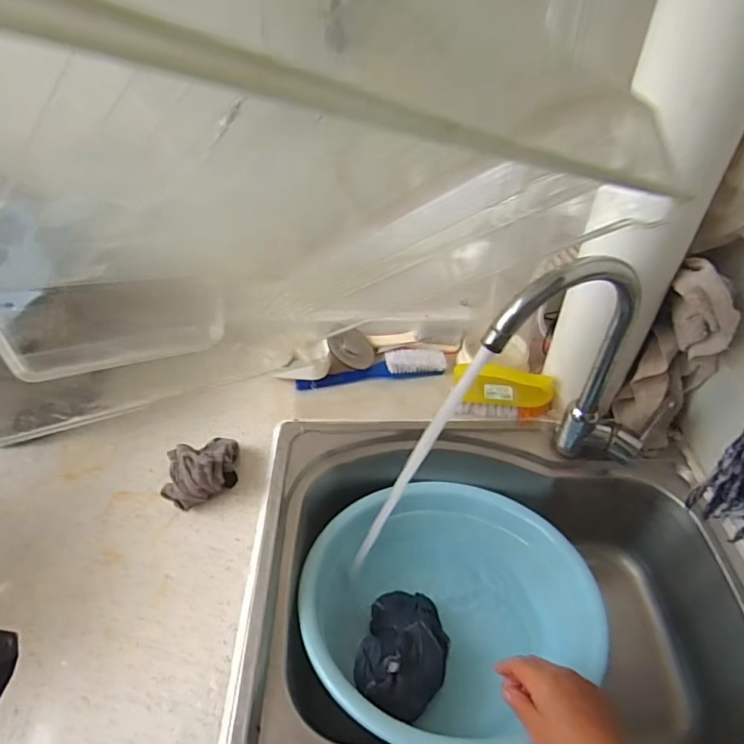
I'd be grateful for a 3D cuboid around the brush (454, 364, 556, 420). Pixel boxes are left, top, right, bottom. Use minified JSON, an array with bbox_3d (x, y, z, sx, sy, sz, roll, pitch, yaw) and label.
[{"bbox_3d":[0.185,0.034,0.734,0.140,0.070,0.050,6,44,6],"label":"brush"}]

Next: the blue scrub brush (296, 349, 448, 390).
[{"bbox_3d":[0.000,-0.007,0.795,0.227,0.035,0.045,-4,44,-4],"label":"blue scrub brush"}]

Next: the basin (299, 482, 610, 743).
[{"bbox_3d":[0.082,0.287,0.643,0.329,0.160,0.282,-14,46,-13],"label":"basin"}]

